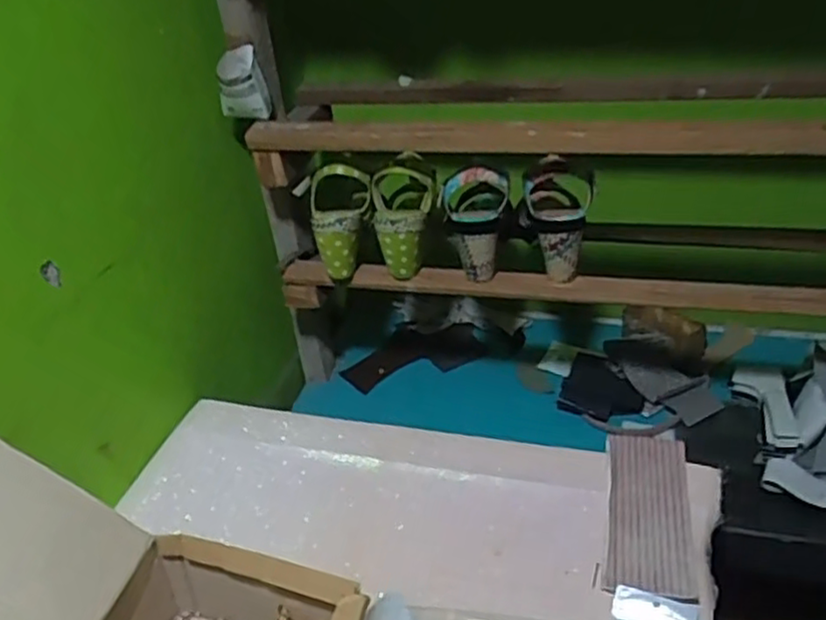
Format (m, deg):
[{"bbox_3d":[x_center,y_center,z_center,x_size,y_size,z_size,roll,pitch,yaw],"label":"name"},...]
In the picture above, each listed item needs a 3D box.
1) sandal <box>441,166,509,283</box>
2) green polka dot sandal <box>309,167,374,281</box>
[{"bbox_3d":[0.076,-0.110,0.859,0.081,0.127,0.110,-2,33,6],"label":"sandal"},{"bbox_3d":[-0.089,-0.118,0.898,0.079,0.130,0.087,-8,33,-5],"label":"green polka dot sandal"}]

